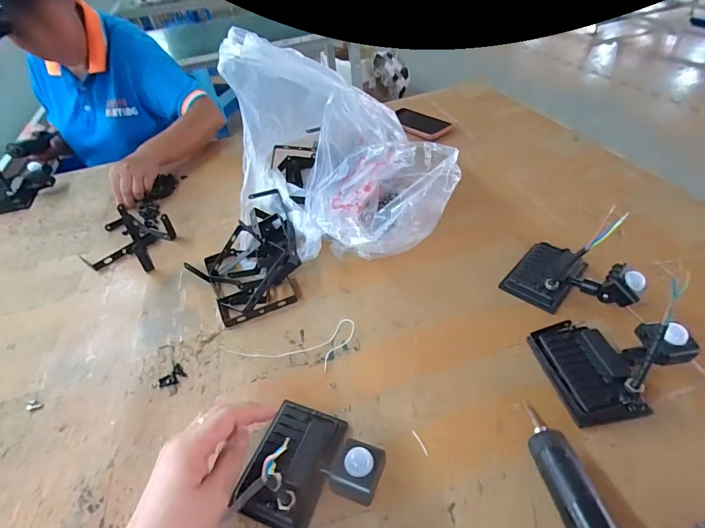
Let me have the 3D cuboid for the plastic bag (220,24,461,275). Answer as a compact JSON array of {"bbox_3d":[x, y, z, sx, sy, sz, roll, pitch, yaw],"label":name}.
[{"bbox_3d":[-0.025,-0.195,0.582,0.326,0.277,0.364,0,43,8],"label":"plastic bag"}]

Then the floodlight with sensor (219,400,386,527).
[{"bbox_3d":[-0.035,0.176,0.347,0.122,0.054,0.105,2,43,11],"label":"floodlight with sensor"}]

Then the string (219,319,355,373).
[{"bbox_3d":[-0.079,0.105,0.466,0.169,0.014,0.060,-10,42,-3],"label":"string"}]

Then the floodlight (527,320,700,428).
[{"bbox_3d":[0.266,0.093,0.395,0.121,0.056,0.113,-9,42,-2],"label":"floodlight"}]

